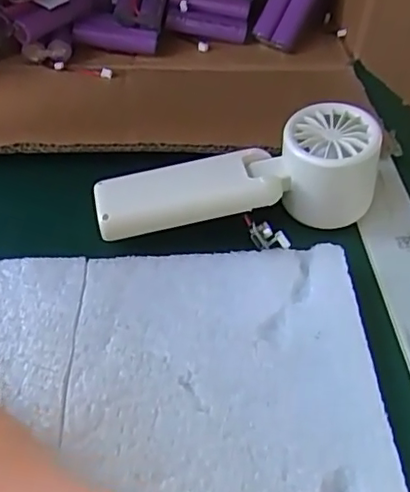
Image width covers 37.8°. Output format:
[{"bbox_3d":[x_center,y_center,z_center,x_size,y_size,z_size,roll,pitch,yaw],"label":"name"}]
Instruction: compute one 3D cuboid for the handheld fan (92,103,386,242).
[{"bbox_3d":[0.020,-0.033,0.354,0.164,0.056,0.060,-11,50,0],"label":"handheld fan"}]

